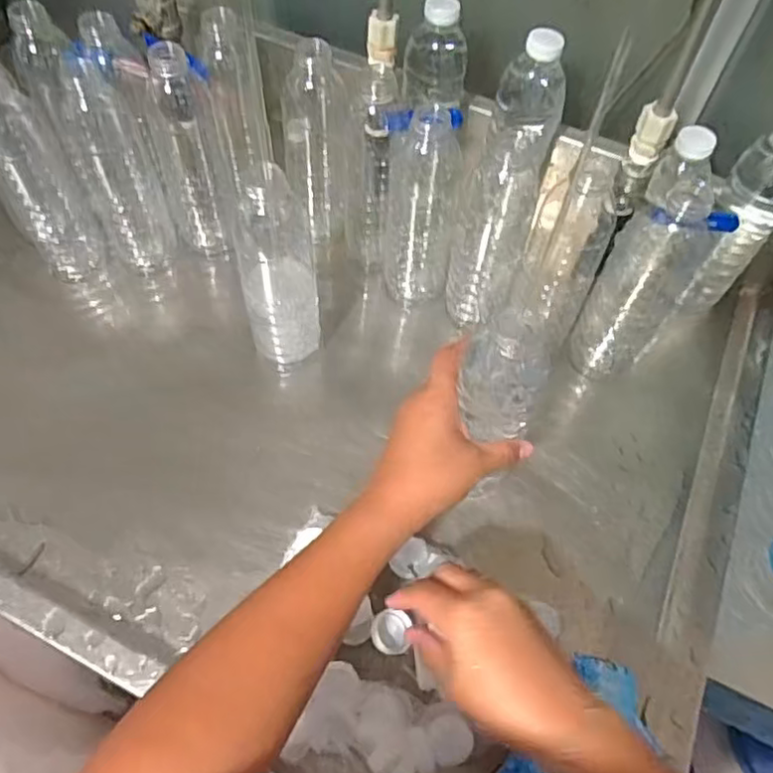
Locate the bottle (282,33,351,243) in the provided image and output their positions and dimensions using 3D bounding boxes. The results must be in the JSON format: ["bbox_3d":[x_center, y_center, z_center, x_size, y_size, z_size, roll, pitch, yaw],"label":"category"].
[{"bbox_3d":[-0.067,-0.219,0.618,0.056,0.203,0.056,-5,58,-7],"label":"bottle"}]

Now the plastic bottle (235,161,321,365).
[{"bbox_3d":[-0.089,-0.096,0.544,0.060,0.176,0.058,-1,58,-5],"label":"plastic bottle"}]

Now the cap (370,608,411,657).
[{"bbox_3d":[0.002,0.183,0.484,0.027,0.012,0.029,2,58,-3],"label":"cap"}]

